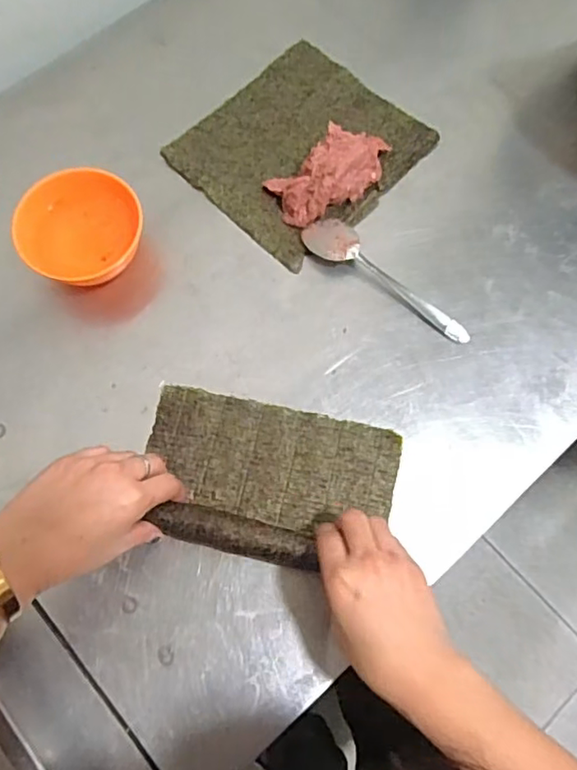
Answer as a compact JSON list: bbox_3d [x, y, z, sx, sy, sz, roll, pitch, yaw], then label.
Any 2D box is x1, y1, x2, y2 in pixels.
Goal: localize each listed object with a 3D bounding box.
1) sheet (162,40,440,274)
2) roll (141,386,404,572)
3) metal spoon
[{"bbox_3d":[0.011,-0.229,0.556,0.179,0.040,0.190,42,78,12],"label":"sheet"},{"bbox_3d":[-0.016,0.072,0.462,0.195,0.029,0.120,12,72,2],"label":"roll"},{"bbox_3d":[0.086,-0.095,0.523,0.174,0.021,0.038,35,76,11],"label":"metal spoon"}]

